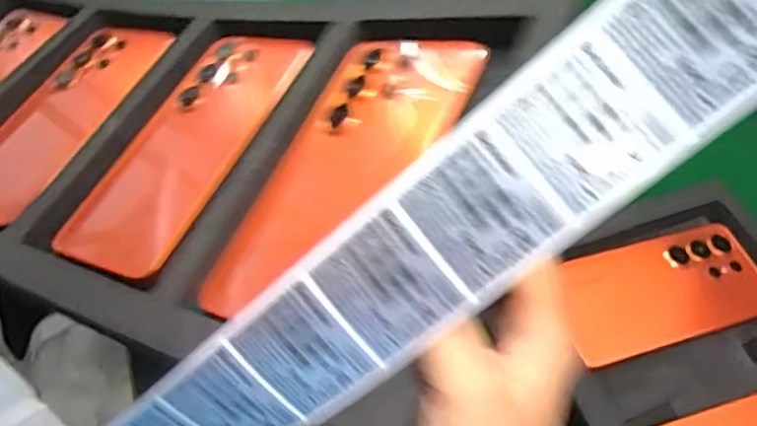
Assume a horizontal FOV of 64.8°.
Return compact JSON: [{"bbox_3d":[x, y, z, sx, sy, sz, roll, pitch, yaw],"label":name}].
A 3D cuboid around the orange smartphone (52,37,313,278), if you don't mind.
[{"bbox_3d":[-0.100,-0.038,0.332,0.083,0.014,0.164,16,63,29],"label":"orange smartphone"}]

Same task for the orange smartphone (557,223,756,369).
[{"bbox_3d":[0.208,0.055,0.435,0.163,0.008,0.077,-12,57,-14],"label":"orange smartphone"}]

